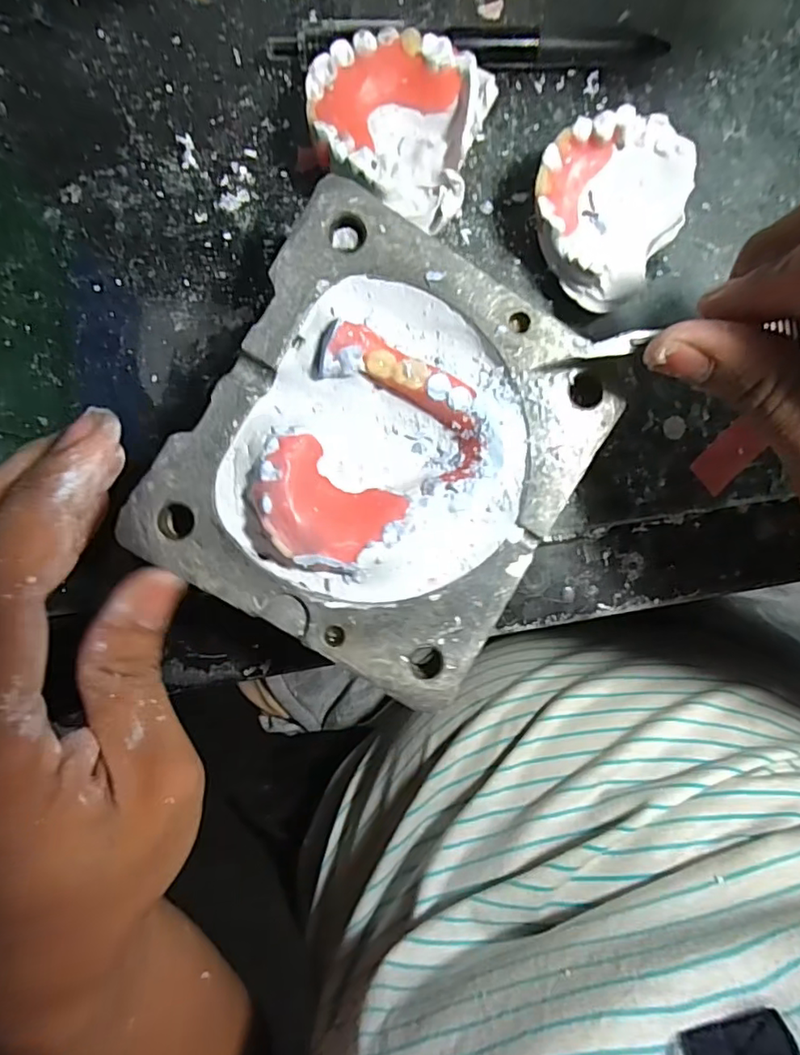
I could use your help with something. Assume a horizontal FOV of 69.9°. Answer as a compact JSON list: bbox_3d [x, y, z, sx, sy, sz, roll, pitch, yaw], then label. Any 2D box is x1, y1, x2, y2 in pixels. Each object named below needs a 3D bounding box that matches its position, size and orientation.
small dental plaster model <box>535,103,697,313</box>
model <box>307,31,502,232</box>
[{"bbox_3d":[0.074,-0.116,0.207,0.052,0.027,0.063,34,90,-7],"label":"small dental plaster model"},{"bbox_3d":[-0.003,-0.136,0.196,0.057,0.029,0.057,0,94,-6],"label":"model"}]

